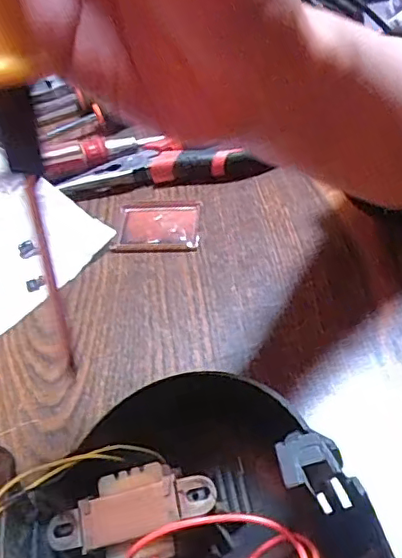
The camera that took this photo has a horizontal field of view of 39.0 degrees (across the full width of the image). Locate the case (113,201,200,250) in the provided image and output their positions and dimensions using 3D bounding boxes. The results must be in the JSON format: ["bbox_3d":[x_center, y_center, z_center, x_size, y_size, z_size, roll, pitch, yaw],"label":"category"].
[{"bbox_3d":[-0.025,-0.031,0.332,0.049,0.006,0.037,-1,49,8],"label":"case"}]

